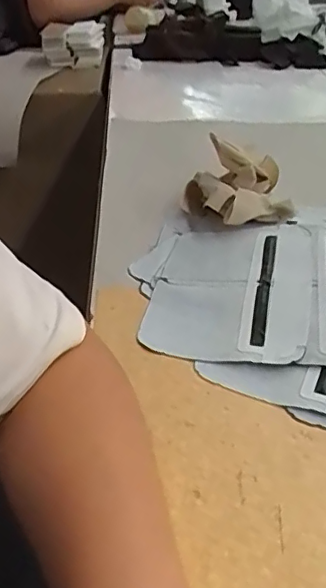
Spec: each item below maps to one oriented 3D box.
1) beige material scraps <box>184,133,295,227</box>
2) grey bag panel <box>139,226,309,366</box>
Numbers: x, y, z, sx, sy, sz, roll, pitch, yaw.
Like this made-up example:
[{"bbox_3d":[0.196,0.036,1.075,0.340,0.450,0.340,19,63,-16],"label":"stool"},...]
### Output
[{"bbox_3d":[0.080,-0.125,0.634,0.111,0.062,0.139,0,33,0],"label":"beige material scraps"},{"bbox_3d":[0.061,-0.008,0.510,0.130,0.022,0.194,7,33,11],"label":"grey bag panel"}]

